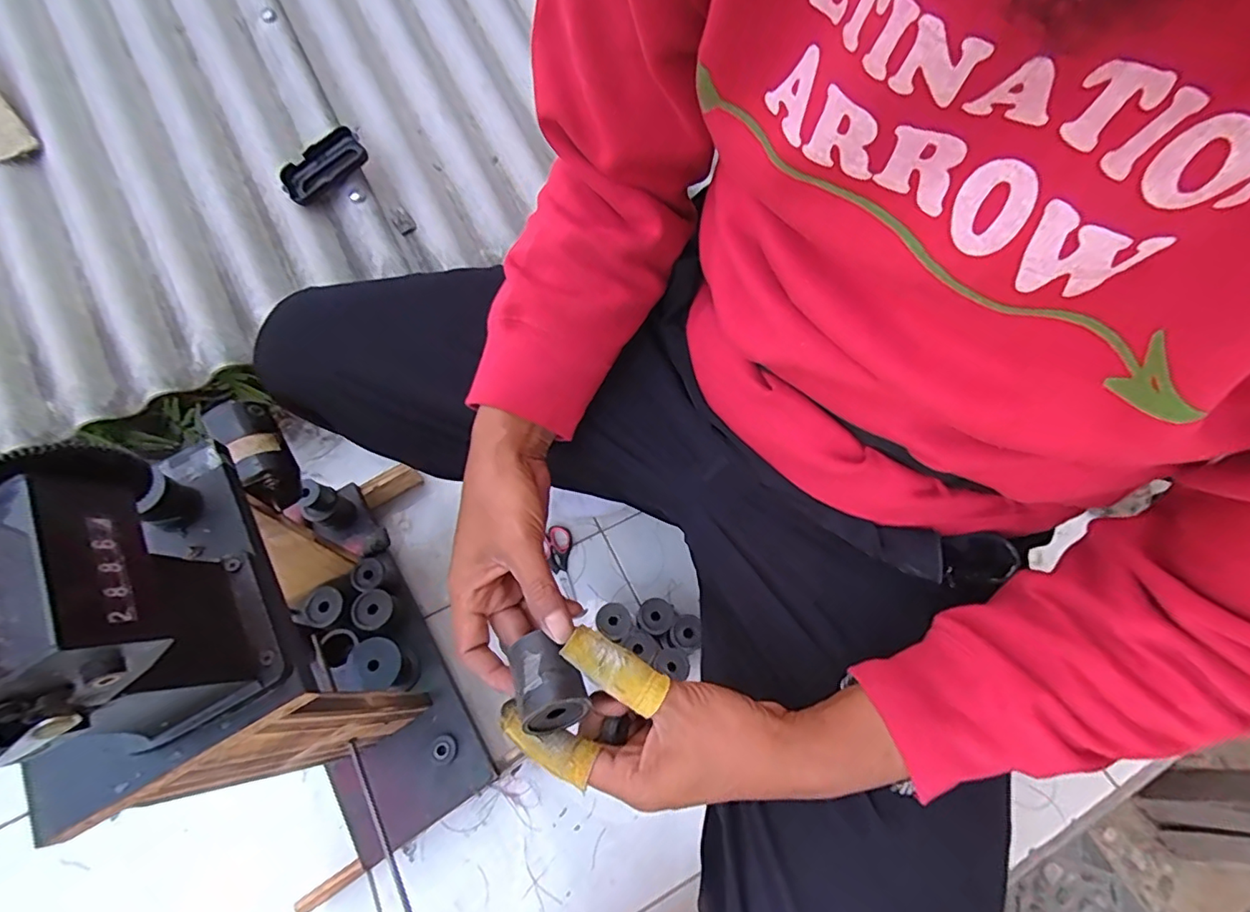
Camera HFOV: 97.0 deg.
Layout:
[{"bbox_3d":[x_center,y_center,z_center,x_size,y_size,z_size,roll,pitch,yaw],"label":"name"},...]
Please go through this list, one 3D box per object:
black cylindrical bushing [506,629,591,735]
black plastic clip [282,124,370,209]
[{"bbox_3d":[-0.047,0.143,0.351,0.035,0.040,0.048,-26,51,-8],"label":"black cylindrical bushing"},{"bbox_3d":[-0.379,-0.363,0.692,0.107,0.014,0.051,-38,99,-1],"label":"black plastic clip"}]

